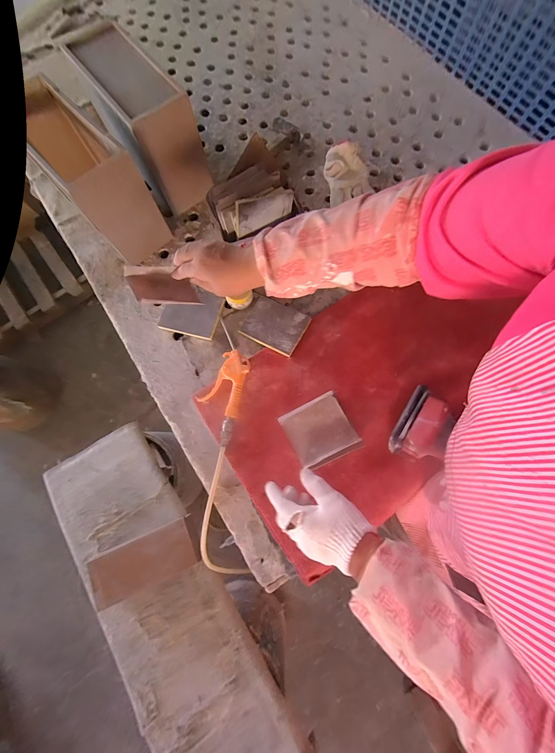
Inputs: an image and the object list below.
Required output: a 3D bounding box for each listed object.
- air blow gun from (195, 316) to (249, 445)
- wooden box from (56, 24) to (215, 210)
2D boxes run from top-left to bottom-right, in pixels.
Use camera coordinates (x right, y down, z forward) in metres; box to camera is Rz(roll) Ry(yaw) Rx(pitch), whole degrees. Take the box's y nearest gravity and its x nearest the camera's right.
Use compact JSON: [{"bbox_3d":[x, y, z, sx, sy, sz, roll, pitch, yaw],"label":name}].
[{"bbox_3d":[-0.107,0.006,0.532,0.088,0.022,0.239,13,77,4],"label":"air blow gun"},{"bbox_3d":[-0.284,-0.546,0.583,0.130,0.197,0.295,-35,78,-7],"label":"wooden box"}]

